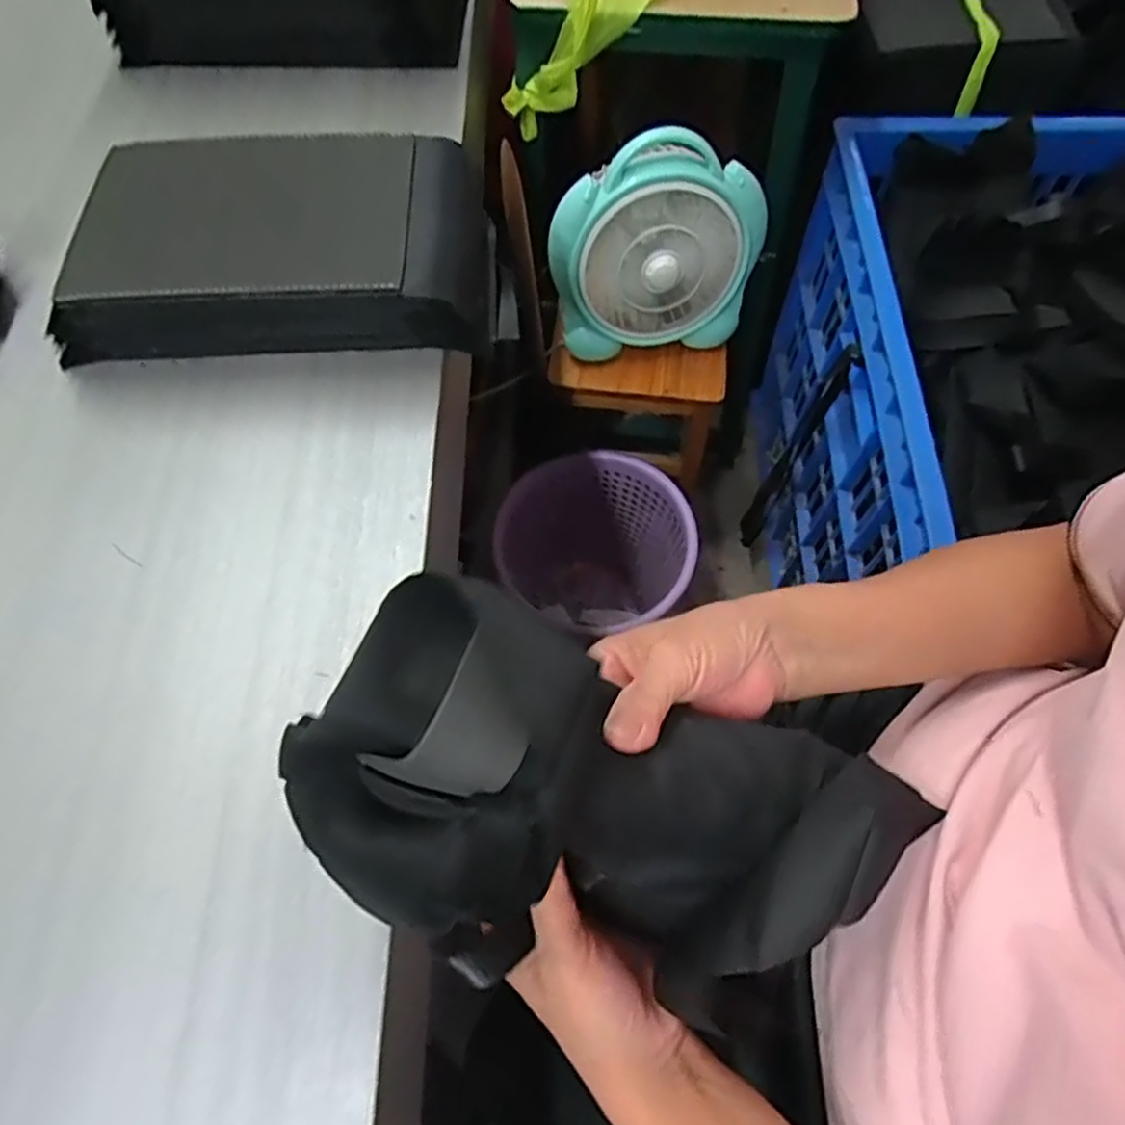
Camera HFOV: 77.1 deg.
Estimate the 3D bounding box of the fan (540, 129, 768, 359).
[{"bbox_3d":[0.107,-0.354,0.813,0.238,0.219,0.093,1,63,0],"label":"fan"}]

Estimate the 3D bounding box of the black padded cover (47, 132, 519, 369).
[{"bbox_3d":[-0.195,-0.224,0.508,0.316,0.085,0.166,-1,63,-1],"label":"black padded cover"}]

